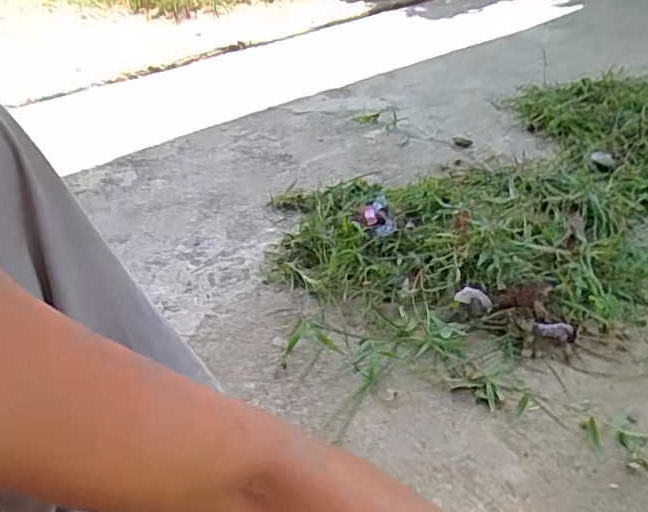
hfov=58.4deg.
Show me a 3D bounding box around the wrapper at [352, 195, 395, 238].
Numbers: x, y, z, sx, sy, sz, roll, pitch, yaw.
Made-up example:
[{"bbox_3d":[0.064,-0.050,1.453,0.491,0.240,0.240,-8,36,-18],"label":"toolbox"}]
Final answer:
[{"bbox_3d":[0.079,-0.065,0.956,0.057,0.025,0.089,-8,39,-4],"label":"wrapper"}]

